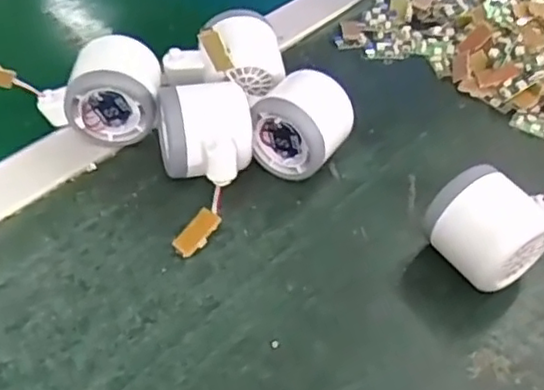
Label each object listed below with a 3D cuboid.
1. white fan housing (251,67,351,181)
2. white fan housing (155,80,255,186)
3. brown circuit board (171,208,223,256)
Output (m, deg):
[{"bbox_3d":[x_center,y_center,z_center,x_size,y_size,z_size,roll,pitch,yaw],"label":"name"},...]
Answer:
[{"bbox_3d":[0.021,-0.046,0.442,0.053,0.059,0.051,24,51,17],"label":"white fan housing"},{"bbox_3d":[-0.040,-0.031,0.421,0.057,0.057,0.067,-7,49,-11],"label":"white fan housing"},{"bbox_3d":[-0.046,0.023,0.403,0.015,0.005,0.032,34,73,23],"label":"brown circuit board"}]

